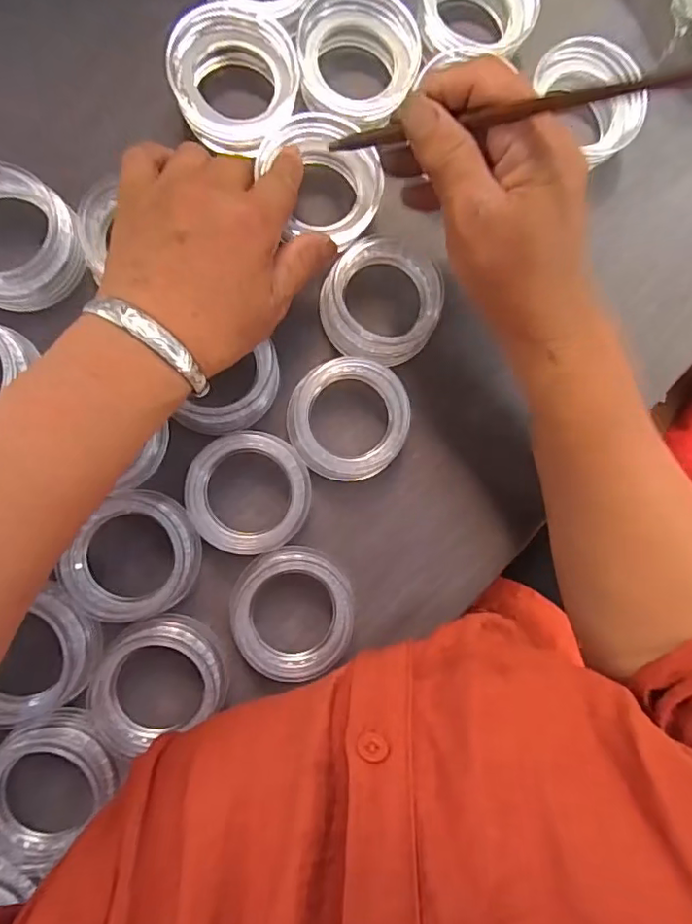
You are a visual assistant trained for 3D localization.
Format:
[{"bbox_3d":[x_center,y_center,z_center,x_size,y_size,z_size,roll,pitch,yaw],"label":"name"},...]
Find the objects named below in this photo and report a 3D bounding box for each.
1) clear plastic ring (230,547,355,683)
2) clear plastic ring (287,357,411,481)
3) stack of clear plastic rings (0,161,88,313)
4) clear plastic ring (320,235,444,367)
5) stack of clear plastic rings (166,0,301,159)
[{"bbox_3d":[-0.028,0.081,0.306,0.069,0.025,0.065,1,86,-8],"label":"clear plastic ring"},{"bbox_3d":[0.002,-0.024,0.312,0.065,0.024,0.066,1,86,-8],"label":"clear plastic ring"},{"bbox_3d":[-0.171,-0.116,0.287,0.064,0.025,0.066,3,86,-8],"label":"stack of clear plastic rings"},{"bbox_3d":[0.021,-0.091,0.321,0.066,0.016,0.069,1,86,-8],"label":"clear plastic ring"},{"bbox_3d":[-0.063,-0.210,0.311,0.065,0.033,0.064,42,82,-4],"label":"stack of clear plastic rings"}]

